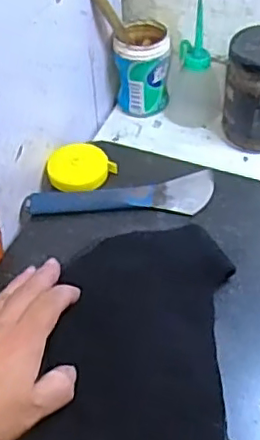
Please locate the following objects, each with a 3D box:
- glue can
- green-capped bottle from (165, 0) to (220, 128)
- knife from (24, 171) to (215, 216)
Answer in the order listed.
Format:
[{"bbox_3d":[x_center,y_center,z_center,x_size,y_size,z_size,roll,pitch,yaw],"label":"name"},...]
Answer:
[{"bbox_3d":[0.012,-0.146,0.593,0.051,0.083,0.048,-1,47,1],"label":"glue can"},{"bbox_3d":[0.061,-0.143,0.579,0.051,0.104,0.049,2,47,5],"label":"green-capped bottle"},{"bbox_3d":[-0.005,-0.015,0.498,0.153,0.010,0.043,-9,47,-6],"label":"knife"}]

